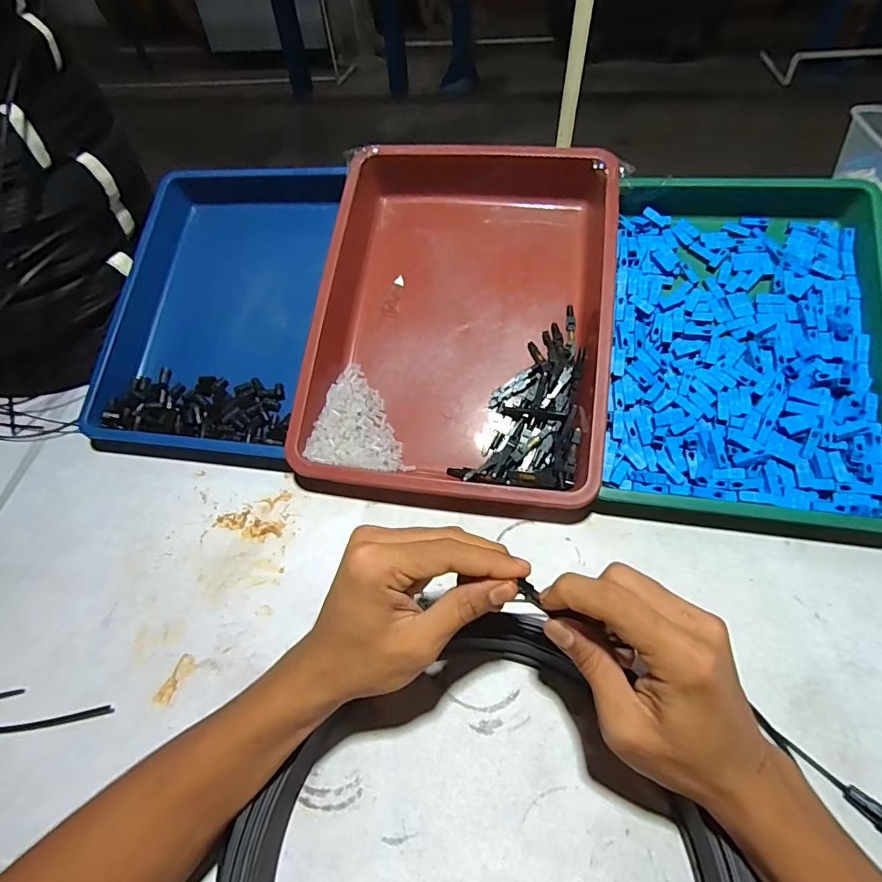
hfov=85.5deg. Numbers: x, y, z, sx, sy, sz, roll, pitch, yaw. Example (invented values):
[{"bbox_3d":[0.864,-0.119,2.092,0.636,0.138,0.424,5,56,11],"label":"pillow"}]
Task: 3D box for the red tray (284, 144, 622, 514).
[{"bbox_3d":[0.020,-0.121,0.456,0.267,0.065,0.353,6,73,9],"label":"red tray"}]

